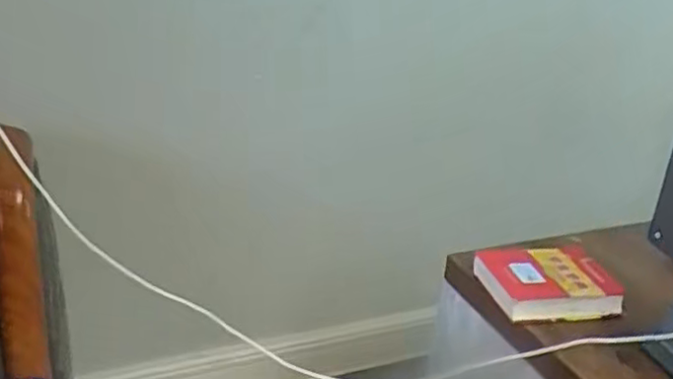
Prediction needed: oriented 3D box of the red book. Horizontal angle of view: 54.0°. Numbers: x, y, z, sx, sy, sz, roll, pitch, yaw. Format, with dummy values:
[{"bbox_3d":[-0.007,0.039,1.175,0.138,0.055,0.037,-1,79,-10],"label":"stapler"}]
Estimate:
[{"bbox_3d":[0.261,0.113,0.821,0.152,0.038,0.123,-1,26,-12],"label":"red book"}]

